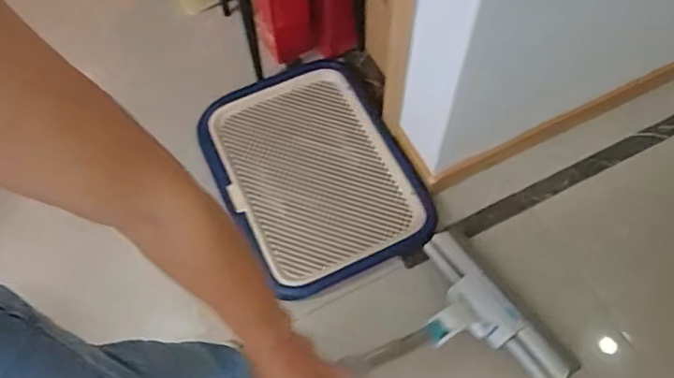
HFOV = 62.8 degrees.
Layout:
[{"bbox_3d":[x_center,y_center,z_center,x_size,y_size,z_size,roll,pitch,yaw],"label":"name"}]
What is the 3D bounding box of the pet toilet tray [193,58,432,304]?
[{"bbox_3d":[-0.064,-0.059,1.409,0.438,0.087,0.613,-23,65,-10],"label":"pet toilet tray"}]

